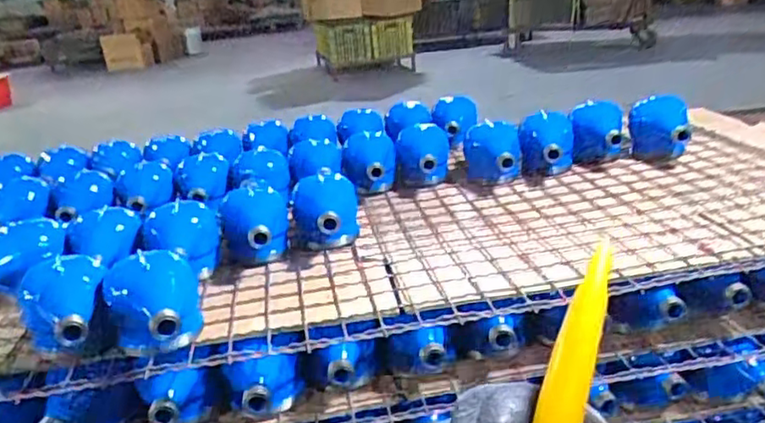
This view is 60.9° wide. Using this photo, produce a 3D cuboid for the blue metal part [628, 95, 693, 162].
[{"bbox_3d":[0.434,-0.137,1.020,0.087,0.075,0.119,3,22,23],"label":"blue metal part"}]

